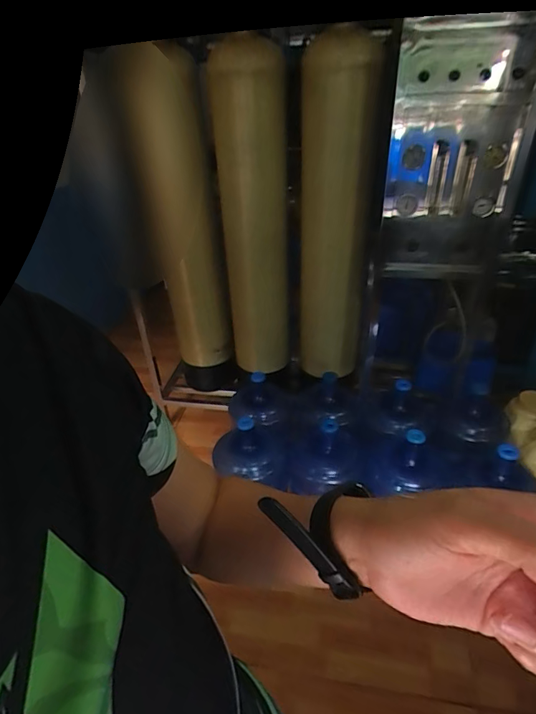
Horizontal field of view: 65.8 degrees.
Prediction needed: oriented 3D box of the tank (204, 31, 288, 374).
[{"bbox_3d":[-0.057,-0.435,1.531,0.250,1.136,0.284,-3,32,0],"label":"tank"}]

